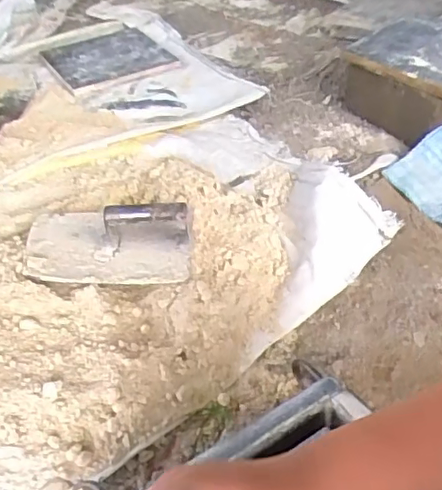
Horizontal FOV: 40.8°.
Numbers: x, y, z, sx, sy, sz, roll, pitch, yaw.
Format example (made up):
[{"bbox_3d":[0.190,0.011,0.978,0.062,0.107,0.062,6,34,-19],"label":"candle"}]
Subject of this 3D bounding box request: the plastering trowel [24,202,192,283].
[{"bbox_3d":[-0.151,-0.015,0.781,0.223,0.087,0.125,1,42,5],"label":"plastering trowel"}]

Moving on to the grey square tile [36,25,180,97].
[{"bbox_3d":[-0.239,-0.398,1.269,0.230,0.023,0.250,-22,45,-21],"label":"grey square tile"}]

